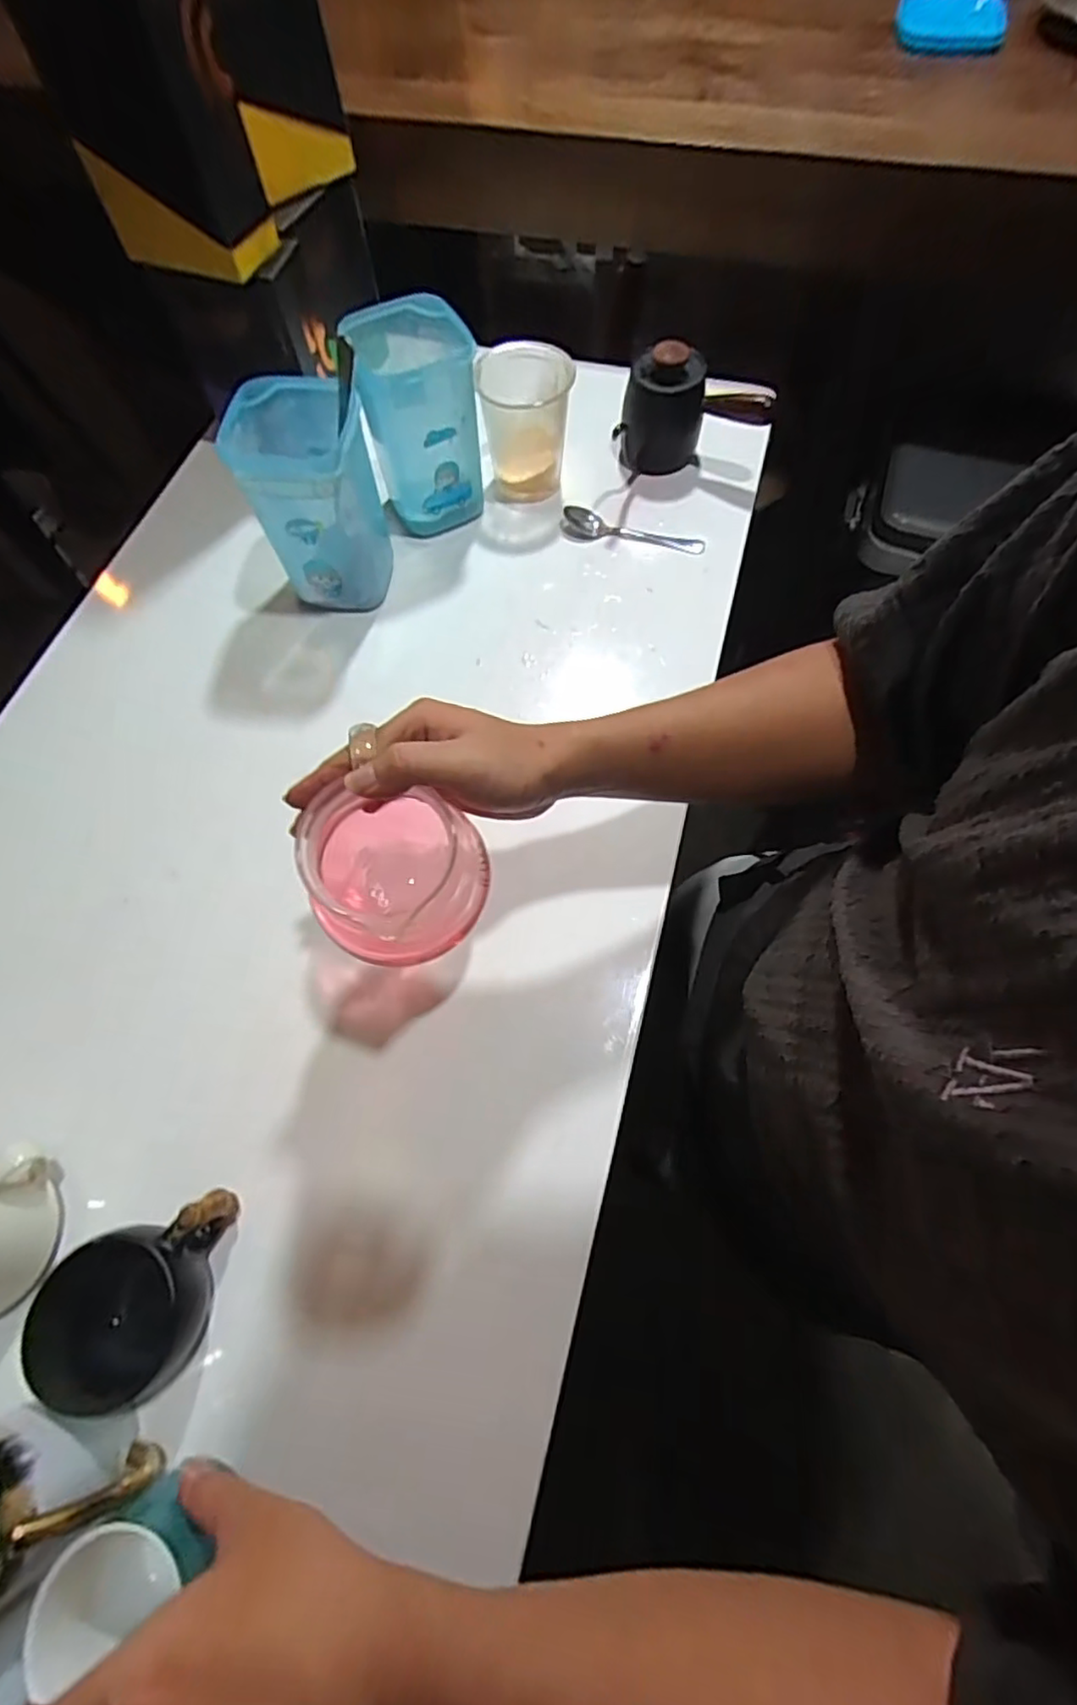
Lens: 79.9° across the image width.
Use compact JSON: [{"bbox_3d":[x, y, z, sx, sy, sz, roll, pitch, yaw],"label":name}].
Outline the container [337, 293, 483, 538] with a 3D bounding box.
[{"bbox_3d":[-0.104,-0.383,0.583,0.095,0.153,0.089,-15,68,-5],"label":"container"}]

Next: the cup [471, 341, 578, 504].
[{"bbox_3d":[-0.012,-0.415,0.621,0.083,0.109,0.082,2,67,2],"label":"cup"}]

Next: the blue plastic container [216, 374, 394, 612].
[{"bbox_3d":[-0.189,-0.294,0.550,0.098,0.153,0.097,-3,67,0],"label":"blue plastic container"}]

